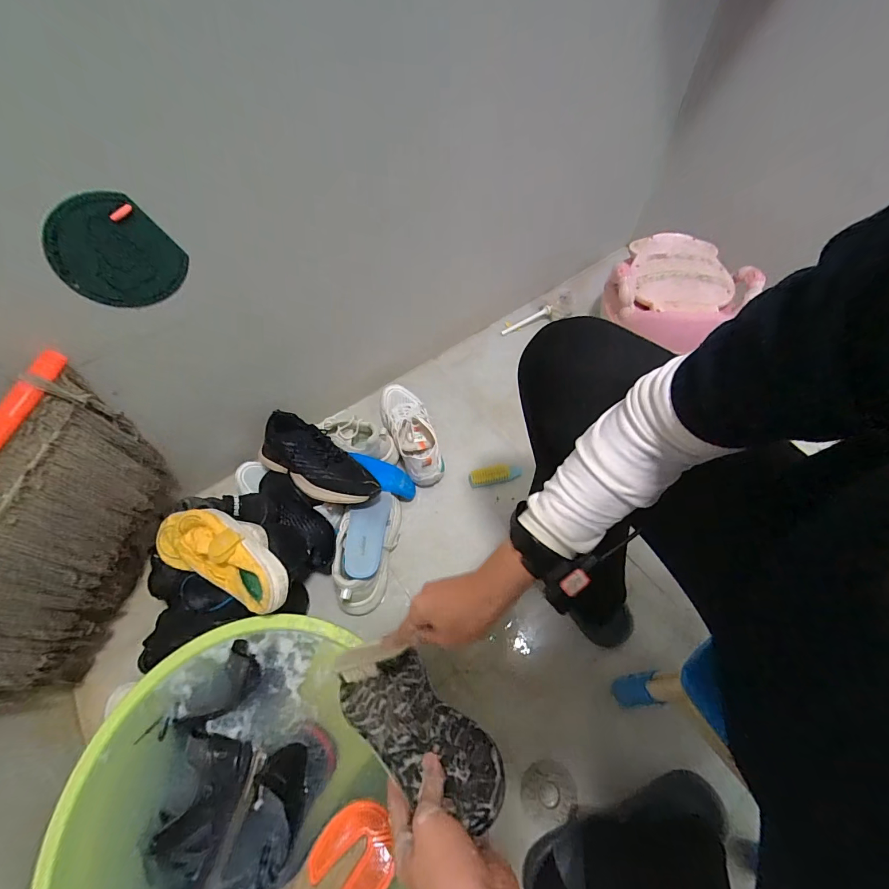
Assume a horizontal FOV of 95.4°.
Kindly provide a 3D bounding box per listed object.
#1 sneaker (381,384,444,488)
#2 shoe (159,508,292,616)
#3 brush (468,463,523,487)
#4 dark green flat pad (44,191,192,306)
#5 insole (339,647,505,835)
[{"bbox_3d":[-0.080,-0.036,0.932,0.105,0.083,0.268,-17,60,-8],"label":"sneaker"},{"bbox_3d":[-0.370,0.165,0.651,0.308,0.083,0.107,12,59,25],"label":"shoe"},{"bbox_3d":[0.115,0.069,0.911,0.117,0.032,0.035,-7,59,-2],"label":"brush"},{"bbox_3d":[-0.434,-0.252,0.537,0.138,0.141,0.014,-37,64,-18],"label":"dark green flat pad"},{"bbox_3d":[-0.034,0.300,0.434,0.099,0.020,0.228,-27,21,-27],"label":"insole"}]

